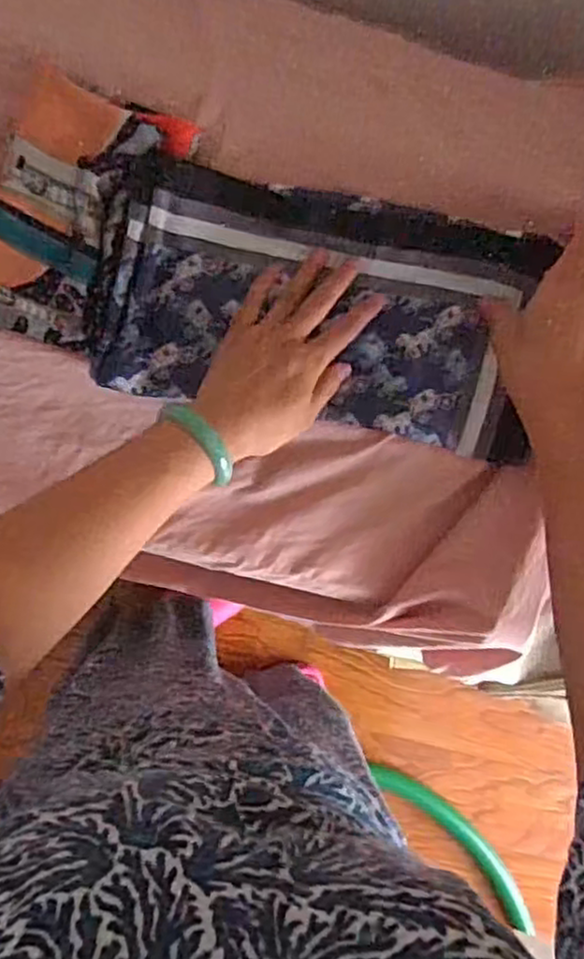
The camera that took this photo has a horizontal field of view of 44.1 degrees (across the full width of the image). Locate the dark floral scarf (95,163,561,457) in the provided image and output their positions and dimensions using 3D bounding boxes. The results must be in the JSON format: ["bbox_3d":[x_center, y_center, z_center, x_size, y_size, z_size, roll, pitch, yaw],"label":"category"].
[{"bbox_3d":[0.030,-0.129,0.548,0.313,0.055,0.165,11,83,-7],"label":"dark floral scarf"}]

